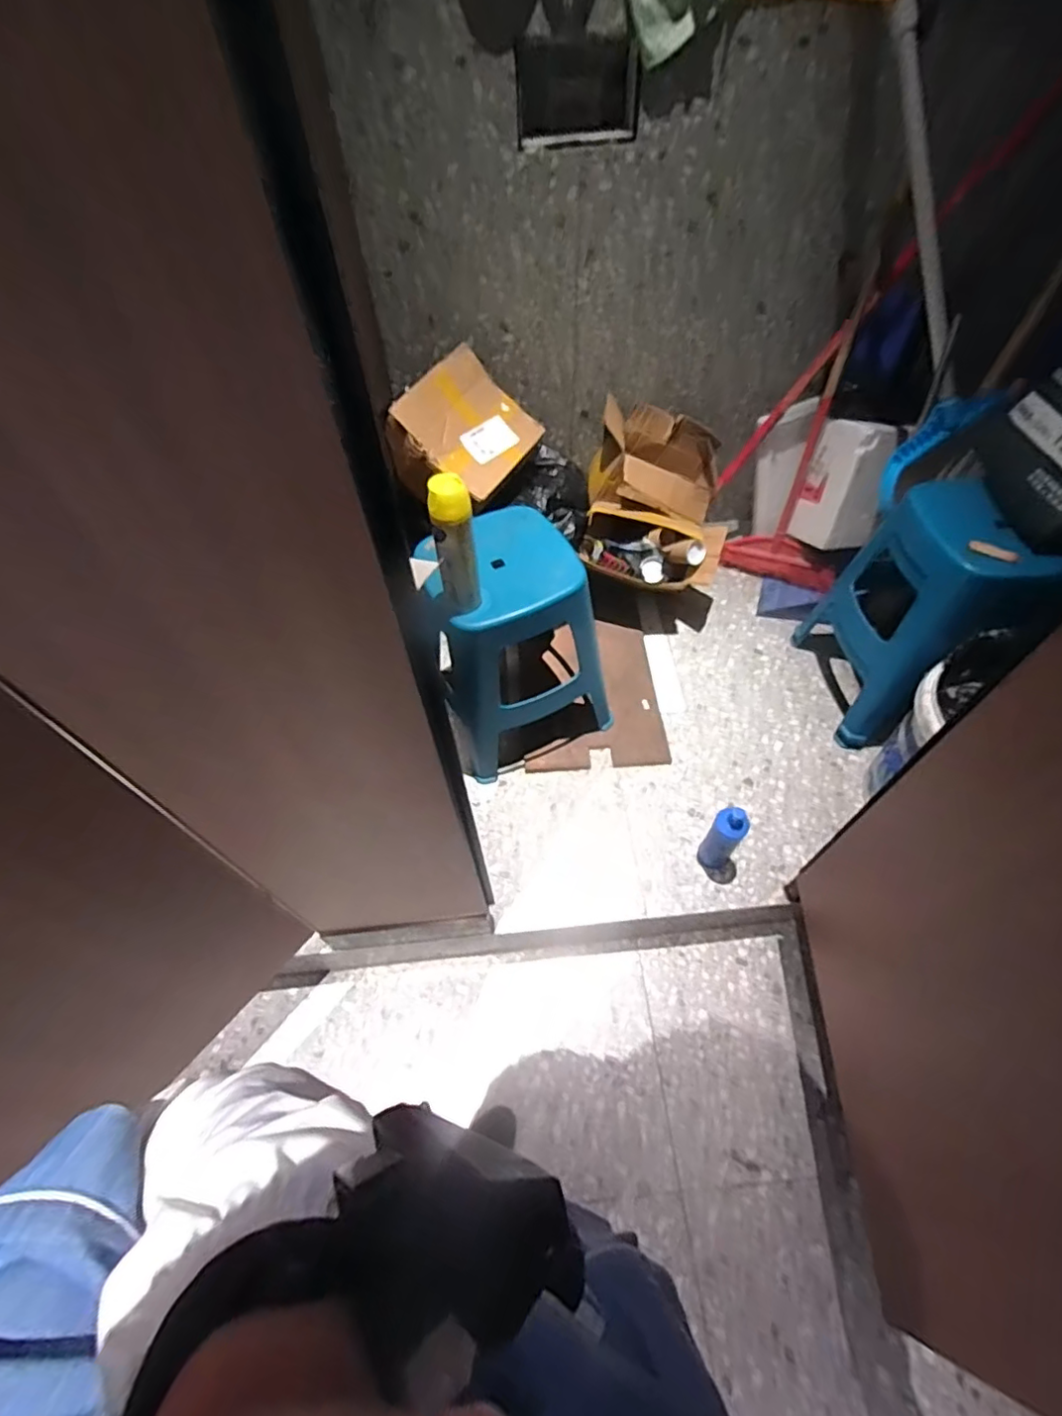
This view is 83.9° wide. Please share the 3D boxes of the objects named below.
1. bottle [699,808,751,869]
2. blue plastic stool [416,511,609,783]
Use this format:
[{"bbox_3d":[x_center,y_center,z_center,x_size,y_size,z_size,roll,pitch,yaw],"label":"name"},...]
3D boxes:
[{"bbox_3d":[0.363,0.255,1.130,0.058,0.198,0.060,-1,56,1],"label":"bottle"},{"bbox_3d":[-0.039,-0.136,1.227,0.315,0.415,0.305,-22,58,-13],"label":"blue plastic stool"}]

